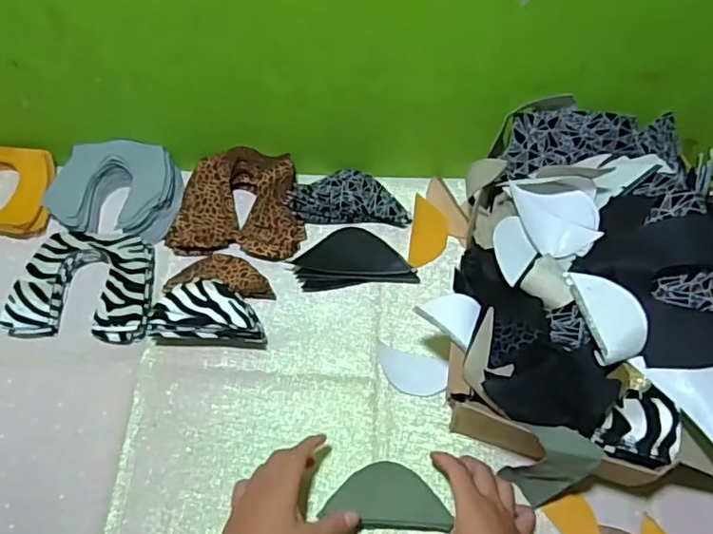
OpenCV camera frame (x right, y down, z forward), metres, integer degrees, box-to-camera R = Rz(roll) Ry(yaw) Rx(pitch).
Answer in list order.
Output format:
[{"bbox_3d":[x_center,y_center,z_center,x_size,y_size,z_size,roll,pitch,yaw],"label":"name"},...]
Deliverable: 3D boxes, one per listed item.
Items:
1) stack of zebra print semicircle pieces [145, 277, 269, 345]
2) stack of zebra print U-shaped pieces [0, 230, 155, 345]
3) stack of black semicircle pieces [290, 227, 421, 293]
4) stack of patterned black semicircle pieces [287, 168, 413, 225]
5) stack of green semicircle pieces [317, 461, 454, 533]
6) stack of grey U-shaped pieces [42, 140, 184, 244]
[{"bbox_3d":[-0.162,0.052,0.651,0.122,0.060,0.062,0,58,1],"label":"stack of zebra print semicircle pieces"},{"bbox_3d":[-0.311,0.018,0.688,0.156,0.026,0.136,4,59,3],"label":"stack of zebra print U-shaped pieces"},{"bbox_3d":[-0.003,-0.011,0.708,0.137,0.016,0.073,-7,61,-2],"label":"stack of black semicircle pieces"},{"bbox_3d":[-0.012,-0.092,0.745,0.142,0.020,0.080,-3,58,-1],"label":"stack of patterned black semicircle pieces"},{"bbox_3d":[0.028,0.216,0.559,0.112,0.018,0.059,2,61,3],"label":"stack of green semicircle pieces"},{"bbox_3d":[-0.306,-0.101,0.743,0.162,0.033,0.121,4,59,3],"label":"stack of grey U-shaped pieces"}]

